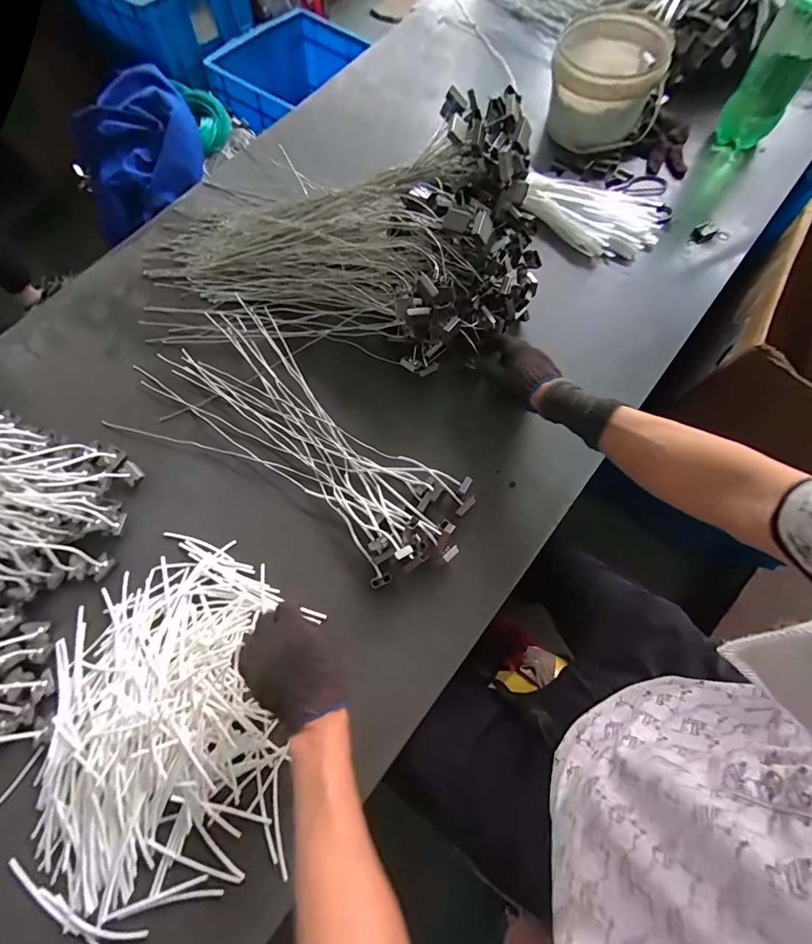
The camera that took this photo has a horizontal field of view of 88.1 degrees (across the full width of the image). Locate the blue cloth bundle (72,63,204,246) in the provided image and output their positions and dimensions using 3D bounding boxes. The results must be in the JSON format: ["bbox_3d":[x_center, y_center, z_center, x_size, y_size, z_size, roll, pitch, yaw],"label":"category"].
[{"bbox_3d":[-0.702,-0.859,1.112,0.312,0.125,0.429,-16,70,-3],"label":"blue cloth bundle"}]

